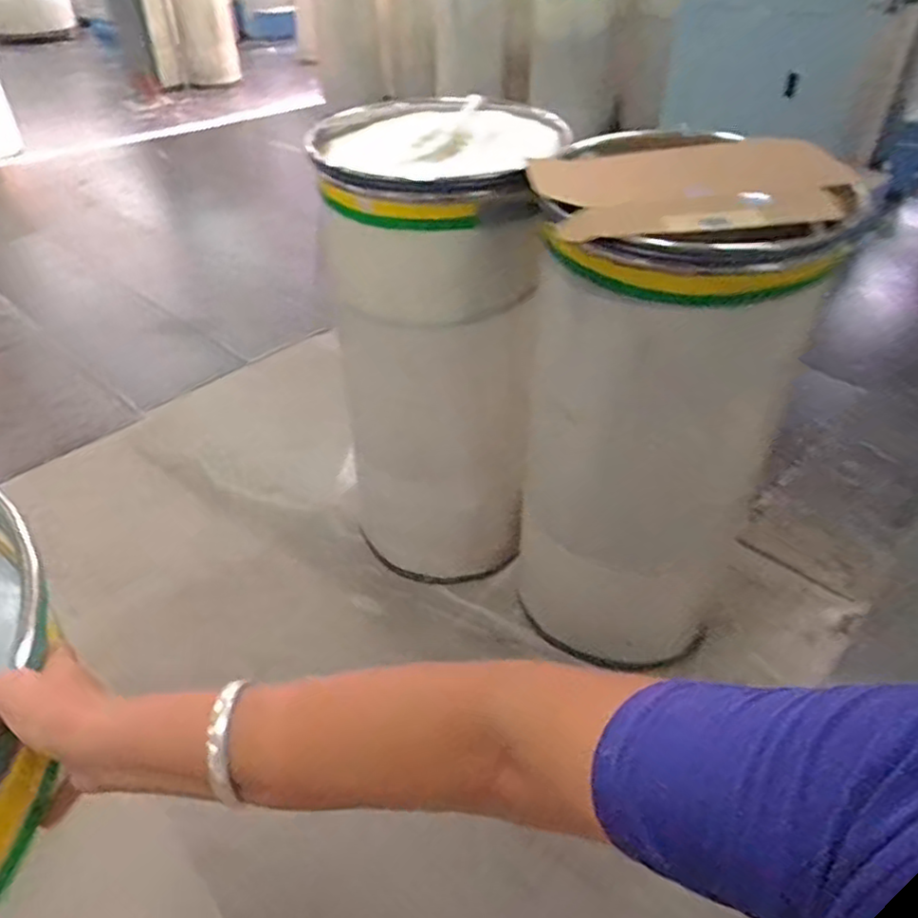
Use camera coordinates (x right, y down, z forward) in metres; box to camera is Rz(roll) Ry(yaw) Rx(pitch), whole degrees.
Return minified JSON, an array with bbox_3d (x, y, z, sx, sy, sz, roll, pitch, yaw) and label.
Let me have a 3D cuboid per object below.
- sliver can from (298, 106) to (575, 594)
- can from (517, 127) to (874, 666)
[{"bbox_3d":[-0.048,-0.265,1.821,0.543,1.124,0.504,0,39,0],"label":"sliver can"},{"bbox_3d":[0.402,-0.025,1.501,0.542,1.171,0.437,9,40,9],"label":"can"}]

